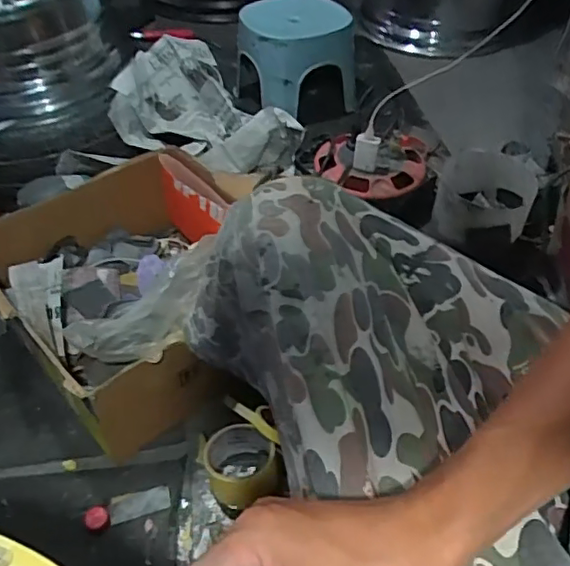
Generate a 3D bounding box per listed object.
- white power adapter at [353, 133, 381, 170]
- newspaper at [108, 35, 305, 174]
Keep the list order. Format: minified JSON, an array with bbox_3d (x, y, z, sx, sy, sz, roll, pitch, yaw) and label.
[{"bbox_3d":[0.142,-0.221,1.019,0.042,0.081,0.022,10,45,10],"label":"white power adapter"},{"bbox_3d":[-0.175,-0.327,1.151,0.266,0.154,0.354,-33,53,-29],"label":"newspaper"}]

